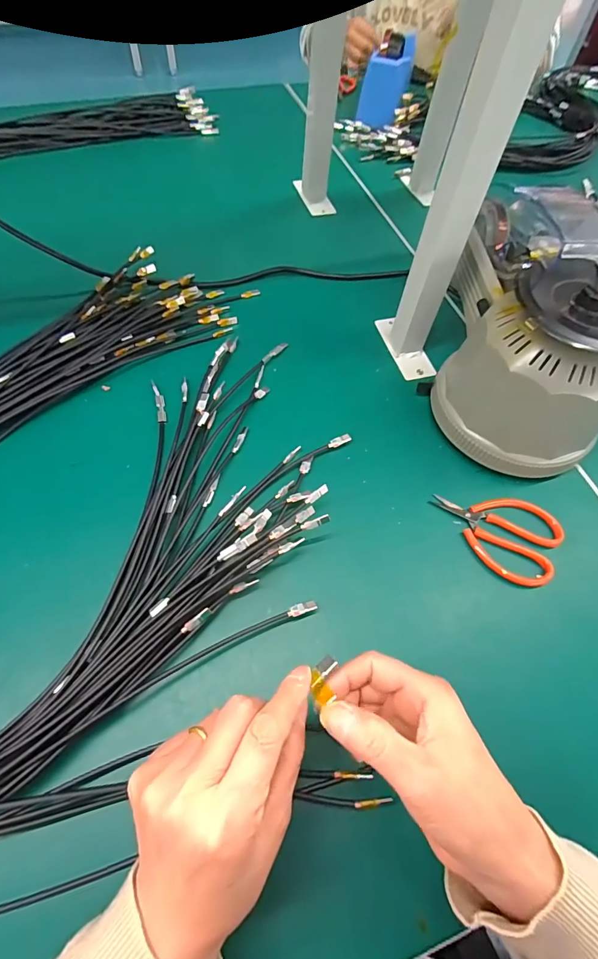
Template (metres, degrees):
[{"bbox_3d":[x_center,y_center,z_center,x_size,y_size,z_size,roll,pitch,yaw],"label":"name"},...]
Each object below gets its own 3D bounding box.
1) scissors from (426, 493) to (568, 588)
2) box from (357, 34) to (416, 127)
[{"bbox_3d":[0.177,0.044,0.383,0.112,0.009,0.076,30,63,12],"label":"scissors"},{"bbox_3d":[0.167,-0.743,0.780,0.078,0.091,0.193,15,61,4],"label":"box"}]

